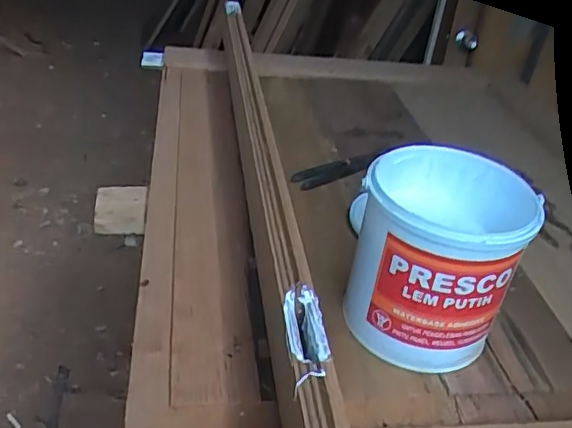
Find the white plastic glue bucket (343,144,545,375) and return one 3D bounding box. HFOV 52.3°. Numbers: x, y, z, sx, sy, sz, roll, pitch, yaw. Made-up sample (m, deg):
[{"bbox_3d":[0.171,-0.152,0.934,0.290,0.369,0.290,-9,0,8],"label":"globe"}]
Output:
[{"bbox_3d":[0.169,0.046,0.674,0.171,0.186,0.182,5,34,-4],"label":"white plastic glue bucket"}]

